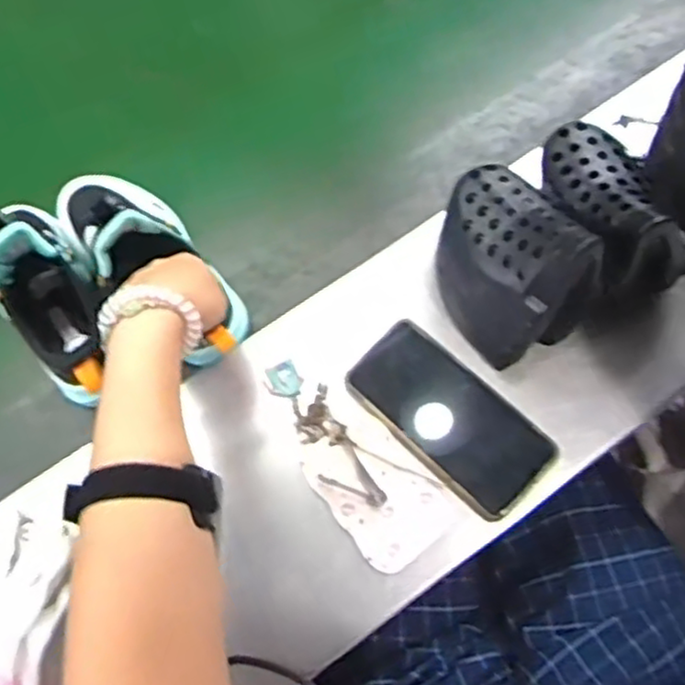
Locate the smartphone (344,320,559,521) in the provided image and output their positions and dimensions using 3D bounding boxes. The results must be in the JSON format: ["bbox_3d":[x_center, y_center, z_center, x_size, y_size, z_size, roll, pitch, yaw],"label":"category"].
[{"bbox_3d":[0.080,0.056,0.536,0.074,0.009,0.157,-43,74,-13],"label":"smartphone"}]

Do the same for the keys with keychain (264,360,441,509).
[{"bbox_3d":[-0.006,0.073,0.535,0.150,0.019,0.054,42,76,16],"label":"keys with keychain"}]

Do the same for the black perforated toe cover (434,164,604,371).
[{"bbox_3d":[0.122,-0.064,0.524,0.081,0.103,0.133,-23,70,-6],"label":"black perforated toe cover"}]

